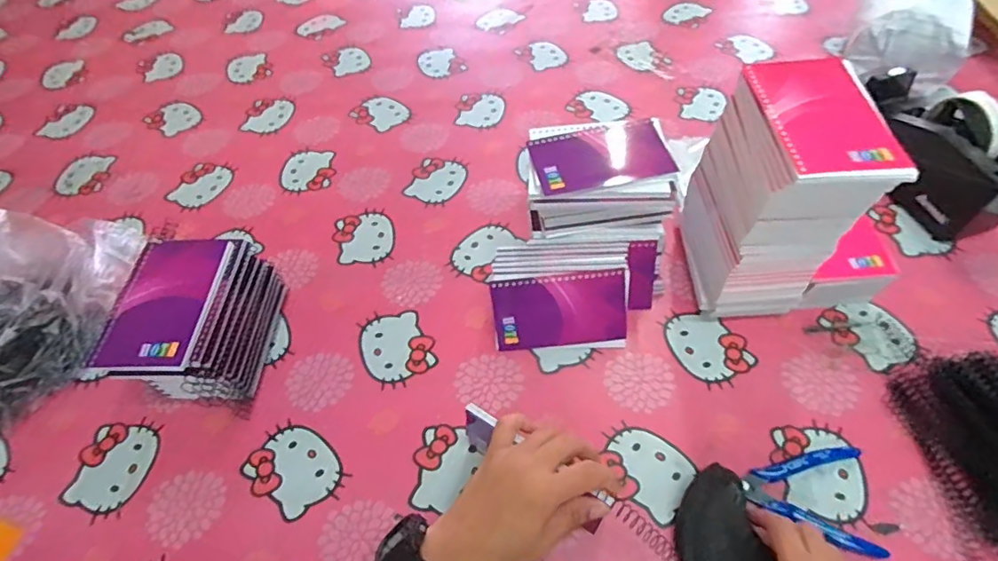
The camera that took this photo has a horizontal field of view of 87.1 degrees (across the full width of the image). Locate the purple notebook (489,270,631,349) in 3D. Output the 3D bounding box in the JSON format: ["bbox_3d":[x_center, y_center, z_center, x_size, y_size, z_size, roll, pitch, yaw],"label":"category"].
[{"bbox_3d":[0.060,0.033,0.521,0.131,0.081,0.006,-3,24,4],"label":"purple notebook"}]

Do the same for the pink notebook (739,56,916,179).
[{"bbox_3d":[0.246,-0.125,0.398,0.085,0.008,0.136,-3,54,1],"label":"pink notebook"}]

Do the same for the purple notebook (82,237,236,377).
[{"bbox_3d":[-0.295,0.018,0.461,0.087,0.010,0.130,0,54,3],"label":"purple notebook"}]

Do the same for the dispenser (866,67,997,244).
[{"bbox_3d":[0.493,-0.152,0.599,0.079,0.113,0.195,-19,55,-11],"label":"dispenser"}]

